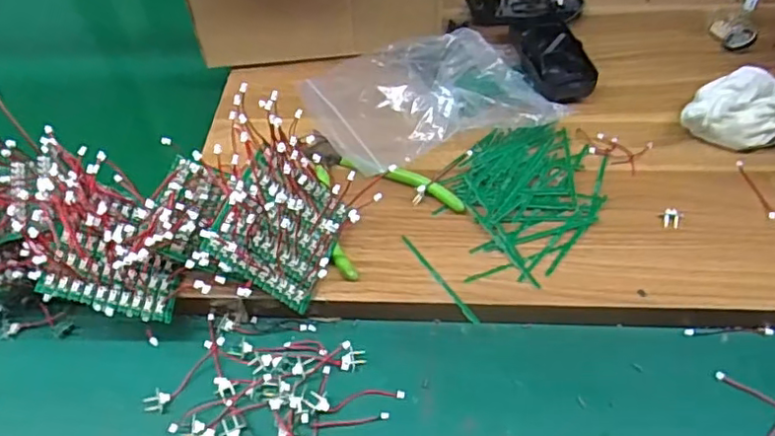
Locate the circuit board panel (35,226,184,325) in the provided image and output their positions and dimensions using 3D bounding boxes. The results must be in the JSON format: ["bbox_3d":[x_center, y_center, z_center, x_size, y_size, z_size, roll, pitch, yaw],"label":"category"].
[{"bbox_3d":[-0.176,0.036,0.397,0.079,0.016,0.049,19,69,-23],"label":"circuit board panel"}]

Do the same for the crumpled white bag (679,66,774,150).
[{"bbox_3d":[0.287,-0.094,0.476,0.111,0.054,0.075,10,59,9],"label":"crumpled white bag"}]

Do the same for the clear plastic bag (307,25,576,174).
[{"bbox_3d":[0.035,-0.116,0.513,0.195,0.042,0.155,-16,56,-10],"label":"clear plastic bag"}]

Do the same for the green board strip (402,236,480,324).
[{"bbox_3d":[0.035,0.040,0.426,0.005,0.004,0.084,-29,59,-18],"label":"green board strip"}]

